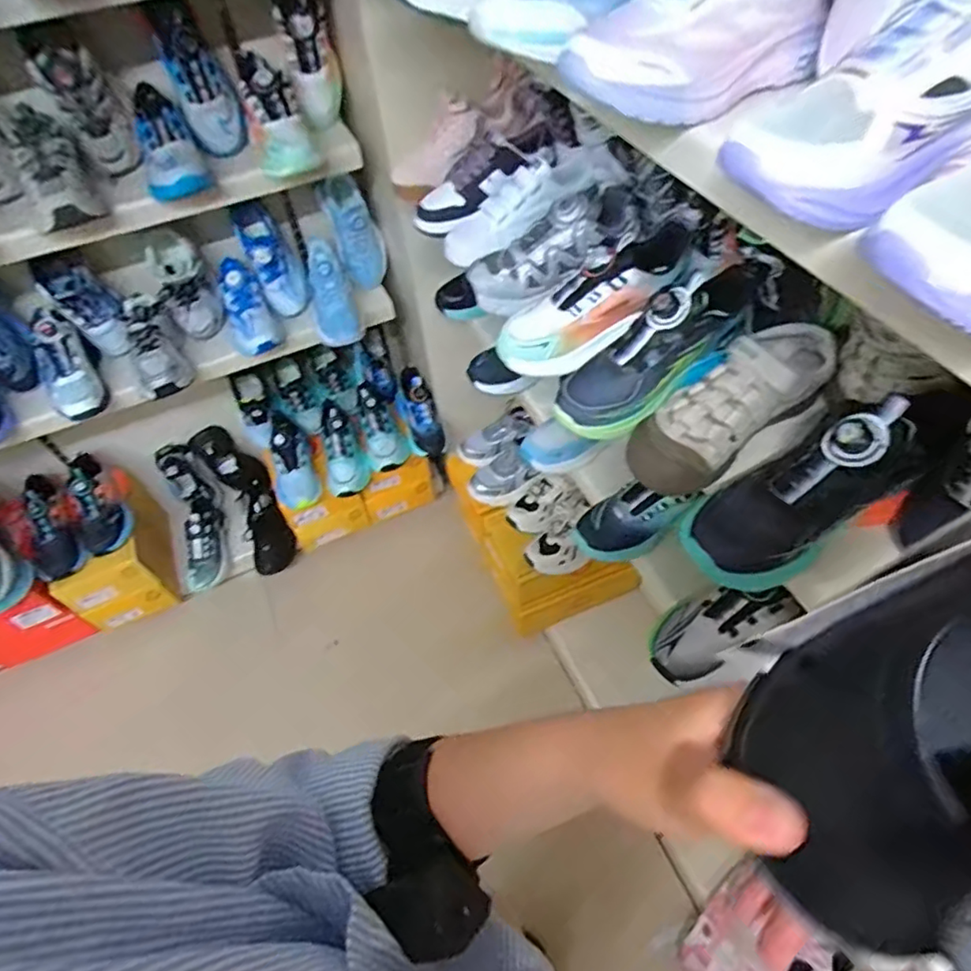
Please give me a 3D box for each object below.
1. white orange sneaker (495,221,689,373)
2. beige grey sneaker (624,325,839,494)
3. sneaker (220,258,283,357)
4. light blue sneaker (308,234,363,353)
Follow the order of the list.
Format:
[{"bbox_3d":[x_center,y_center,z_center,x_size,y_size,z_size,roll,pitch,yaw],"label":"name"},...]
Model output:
[{"bbox_3d":[0.126,-0.220,0.688,0.246,0.086,0.081,-33,54,11],"label":"white orange sneaker"},{"bbox_3d":[0.244,-0.077,0.588,0.231,0.088,0.076,-36,57,-3],"label":"beige grey sneaker"},{"bbox_3d":[-0.487,-0.369,1.203,0.092,0.082,0.210,-19,87,-9],"label":"sneaker"},{"bbox_3d":[-0.327,-0.405,1.243,0.097,0.111,0.236,-14,97,-5],"label":"light blue sneaker"}]

